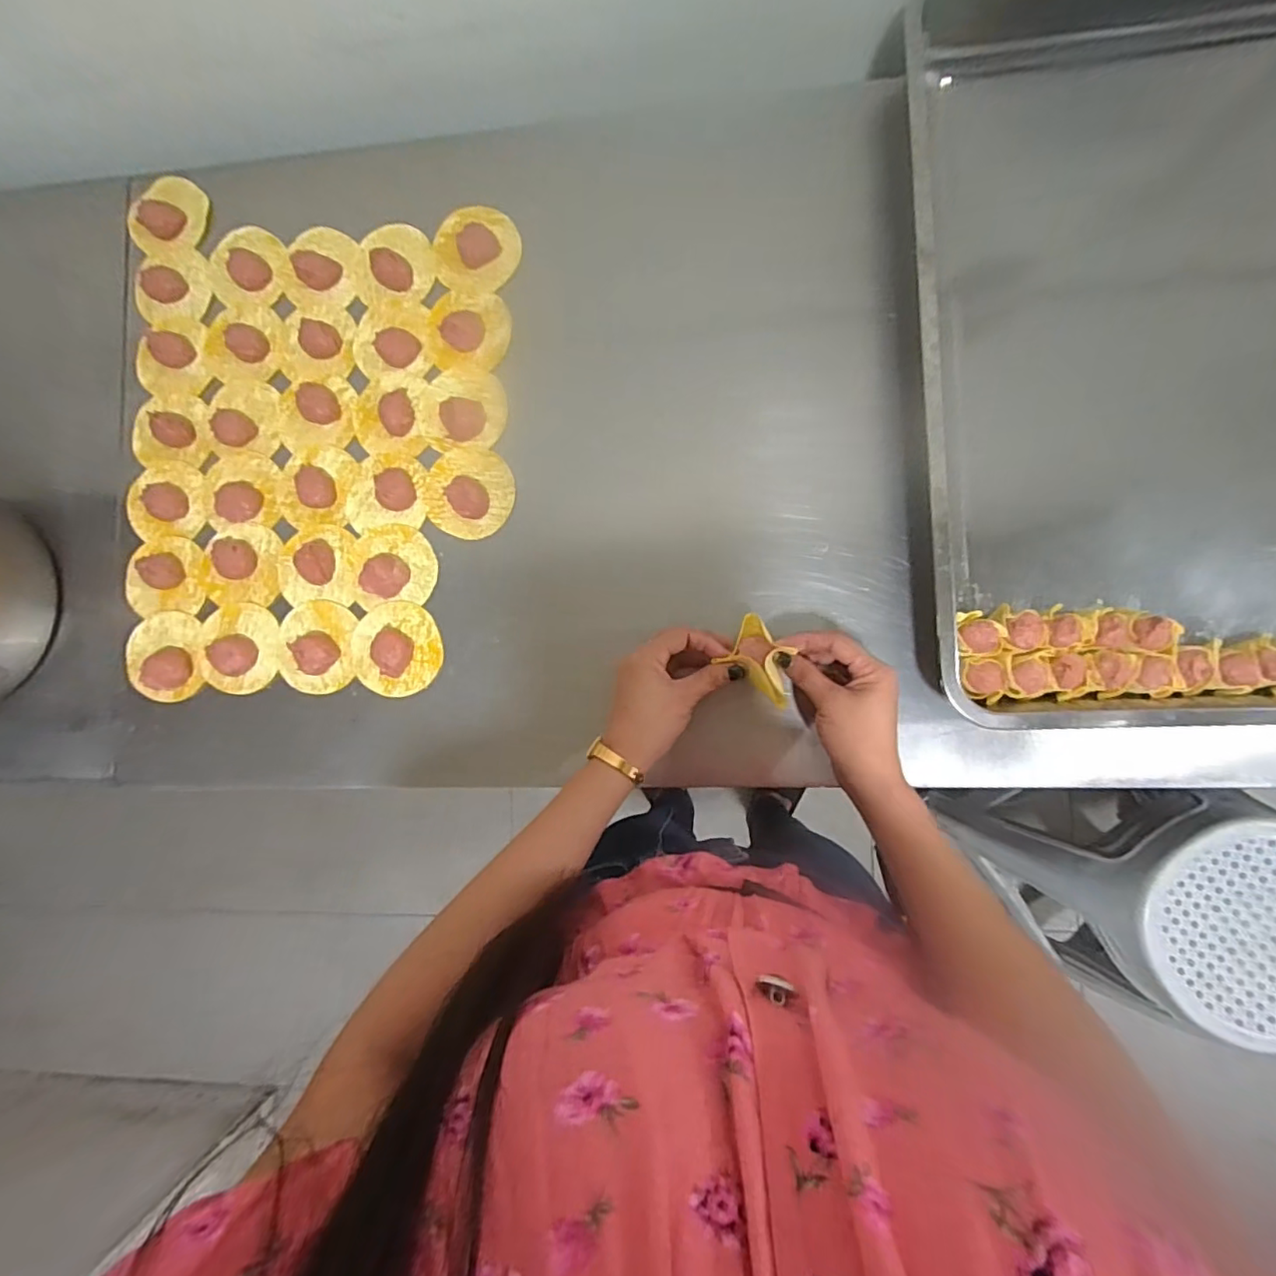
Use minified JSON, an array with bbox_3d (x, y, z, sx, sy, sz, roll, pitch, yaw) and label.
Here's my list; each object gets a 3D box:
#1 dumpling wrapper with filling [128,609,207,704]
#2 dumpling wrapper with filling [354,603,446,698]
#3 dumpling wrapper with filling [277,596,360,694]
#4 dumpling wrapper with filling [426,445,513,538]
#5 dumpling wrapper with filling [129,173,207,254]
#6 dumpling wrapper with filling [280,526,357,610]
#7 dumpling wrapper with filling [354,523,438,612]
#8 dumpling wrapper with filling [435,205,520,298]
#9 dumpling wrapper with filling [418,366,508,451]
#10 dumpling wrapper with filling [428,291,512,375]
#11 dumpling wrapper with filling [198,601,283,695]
[{"bbox_3d":[-0.438,0.017,0.534,0.069,0.021,0.082,-16,87,5],"label":"dumpling wrapper with filling"},{"bbox_3d":[-0.218,0.010,0.508,0.080,0.019,0.083,0,88,6],"label":"dumpling wrapper with filling"},{"bbox_3d":[-0.297,0.007,0.515,0.074,0.022,0.083,0,88,6],"label":"dumpling wrapper with filling"},{"bbox_3d":[-0.154,-0.132,0.513,0.082,0.020,0.080,0,88,6],"label":"dumpling wrapper with filling"},{"bbox_3d":[-0.454,-0.407,0.553,0.060,0.015,0.077,35,92,6],"label":"dumpling wrapper with filling"},{"bbox_3d":[-0.299,-0.068,0.520,0.072,0.024,0.073,2,88,6],"label":"dumpling wrapper with filling"},{"bbox_3d":[-0.223,-0.067,0.515,0.077,0.017,0.074,-2,88,6],"label":"dumpling wrapper with filling"},{"bbox_3d":[-0.149,-0.362,0.529,0.079,0.014,0.082,5,89,6],"label":"dumpling wrapper with filling"},{"bbox_3d":[-0.162,-0.210,0.520,0.078,0.026,0.074,0,88,6],"label":"dumpling wrapper with filling"},{"bbox_3d":[-0.157,-0.283,0.522,0.073,0.026,0.070,4,89,6],"label":"dumpling wrapper with filling"},{"bbox_3d":[-0.371,0.009,0.524,0.077,0.025,0.082,0,88,6],"label":"dumpling wrapper with filling"}]

